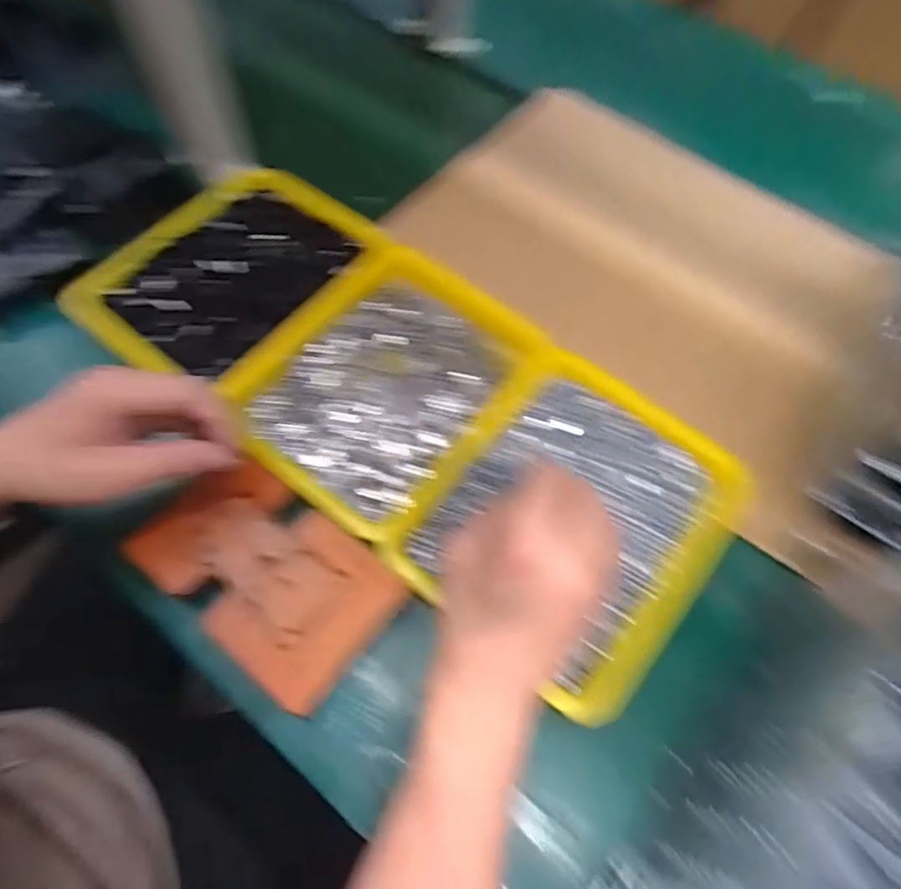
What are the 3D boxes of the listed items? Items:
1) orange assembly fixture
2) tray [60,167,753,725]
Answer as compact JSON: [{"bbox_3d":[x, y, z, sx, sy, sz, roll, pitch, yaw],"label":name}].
[{"bbox_3d":[-0.119,0.084,0.363,0.157,0.014,0.097,36,66,15],"label":"orange assembly fixture"},{"bbox_3d":[-0.047,-0.043,0.437,0.503,0.038,0.231,32,65,13],"label":"tray"}]

